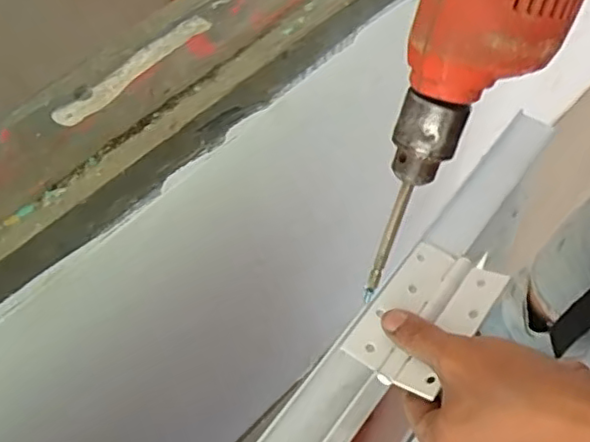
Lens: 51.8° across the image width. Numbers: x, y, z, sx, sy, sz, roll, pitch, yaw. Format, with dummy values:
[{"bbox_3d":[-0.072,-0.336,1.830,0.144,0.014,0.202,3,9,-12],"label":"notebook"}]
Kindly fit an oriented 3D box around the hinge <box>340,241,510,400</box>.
[{"bbox_3d":[0.087,0.060,0.407,0.067,0.028,0.103,33,66,19],"label":"hinge"}]

